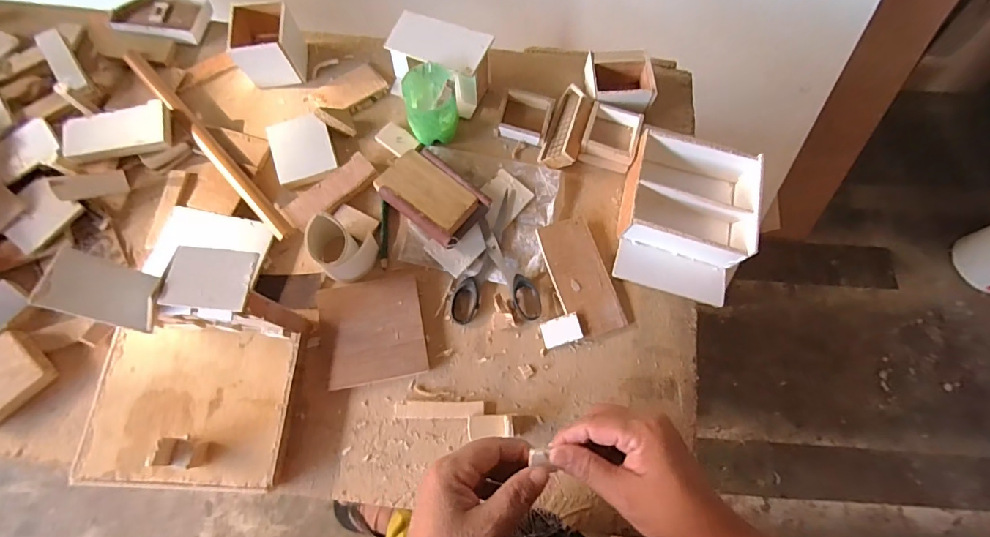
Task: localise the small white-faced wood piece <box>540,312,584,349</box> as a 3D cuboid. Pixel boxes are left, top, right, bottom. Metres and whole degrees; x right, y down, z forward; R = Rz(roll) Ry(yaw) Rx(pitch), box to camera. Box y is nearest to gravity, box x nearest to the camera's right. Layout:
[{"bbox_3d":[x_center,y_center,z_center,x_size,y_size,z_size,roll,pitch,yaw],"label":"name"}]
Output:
[{"bbox_3d":[0.068,0.064,0.462,0.039,0.004,0.027,-19,70,9],"label":"small white-faced wood piece"}]

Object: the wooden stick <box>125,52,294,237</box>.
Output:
[{"bbox_3d":[-0.327,-0.143,0.508,0.021,0.016,0.310,-43,76,-13],"label":"wooden stick"}]

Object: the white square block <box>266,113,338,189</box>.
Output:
[{"bbox_3d":[-0.218,-0.134,0.513,0.064,0.015,0.081,-18,72,-6],"label":"white square block"}]

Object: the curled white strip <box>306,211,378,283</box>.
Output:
[{"bbox_3d":[-0.159,-0.017,0.462,0.065,0.044,0.054,22,72,8],"label":"curled white strip"}]

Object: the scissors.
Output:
[{"bbox_3d":[-0.001,-0.013,0.483,0.089,0.011,0.138,-3,71,-1],"label":"scissors"}]

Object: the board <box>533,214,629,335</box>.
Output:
[{"bbox_3d":[0.091,0.008,0.481,0.060,0.011,0.126,-16,71,-5],"label":"board"}]

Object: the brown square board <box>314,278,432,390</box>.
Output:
[{"bbox_3d":[-0.123,0.061,0.452,0.098,0.014,0.102,-10,72,-5],"label":"brown square board"}]

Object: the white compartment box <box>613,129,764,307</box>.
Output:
[{"bbox_3d":[0.205,-0.057,0.487,0.131,0.056,0.161,16,72,6],"label":"white compartment box"}]

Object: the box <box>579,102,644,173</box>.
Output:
[{"bbox_3d":[0.132,-0.150,0.522,0.064,0.035,0.067,16,72,6],"label":"box"}]

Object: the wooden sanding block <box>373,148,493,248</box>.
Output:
[{"bbox_3d":[-0.068,-0.079,0.494,0.112,0.028,0.073,38,75,12],"label":"wooden sanding block"}]

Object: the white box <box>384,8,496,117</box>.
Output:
[{"bbox_3d":[-0.066,-0.240,0.528,0.113,0.072,0.066,19,72,7],"label":"white box"}]

